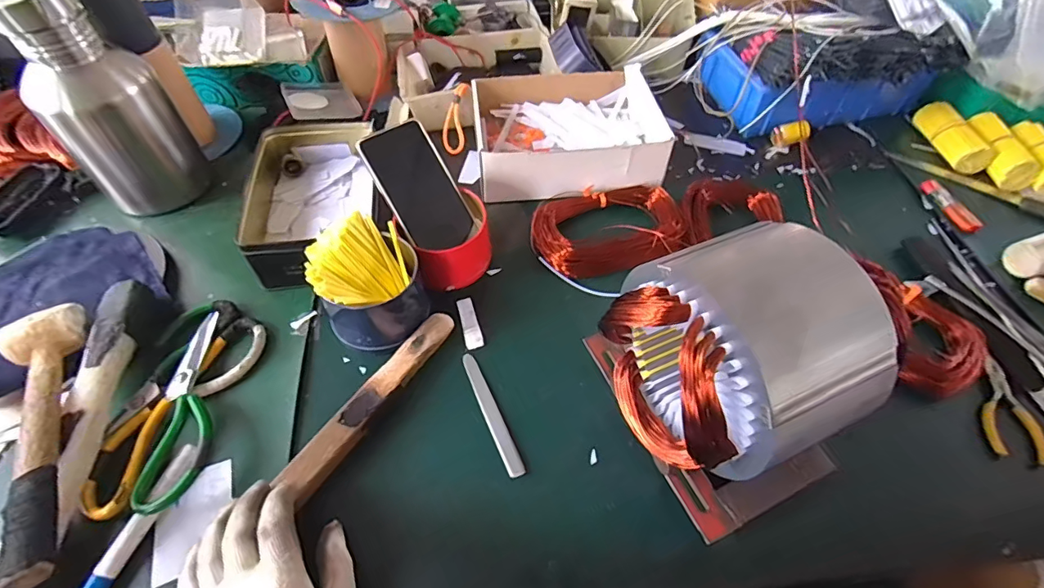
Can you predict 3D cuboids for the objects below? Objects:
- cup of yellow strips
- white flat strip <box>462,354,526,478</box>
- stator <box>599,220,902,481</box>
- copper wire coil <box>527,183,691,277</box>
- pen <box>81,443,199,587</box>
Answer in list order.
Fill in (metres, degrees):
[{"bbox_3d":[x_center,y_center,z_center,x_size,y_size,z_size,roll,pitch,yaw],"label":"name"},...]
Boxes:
[{"bbox_3d":[-0.152,-0.013,0.486,0.095,0.091,0.102,0,54,0],"label":"cup of yellow strips"},{"bbox_3d":[-0.029,0.110,0.454,0.016,0.004,0.129,-17,52,-18],"label":"white flat strip"},{"bbox_3d":[0.146,0.042,0.344,0.134,0.136,0.138,-19,57,-14],"label":"stator"},{"bbox_3d":[0.106,-0.081,0.585,0.185,0.034,0.124,-3,54,-3],"label":"copper wire coil"},{"bbox_3d":[-0.300,0.185,0.372,0.017,0.011,0.139,15,55,10],"label":"pen"}]

